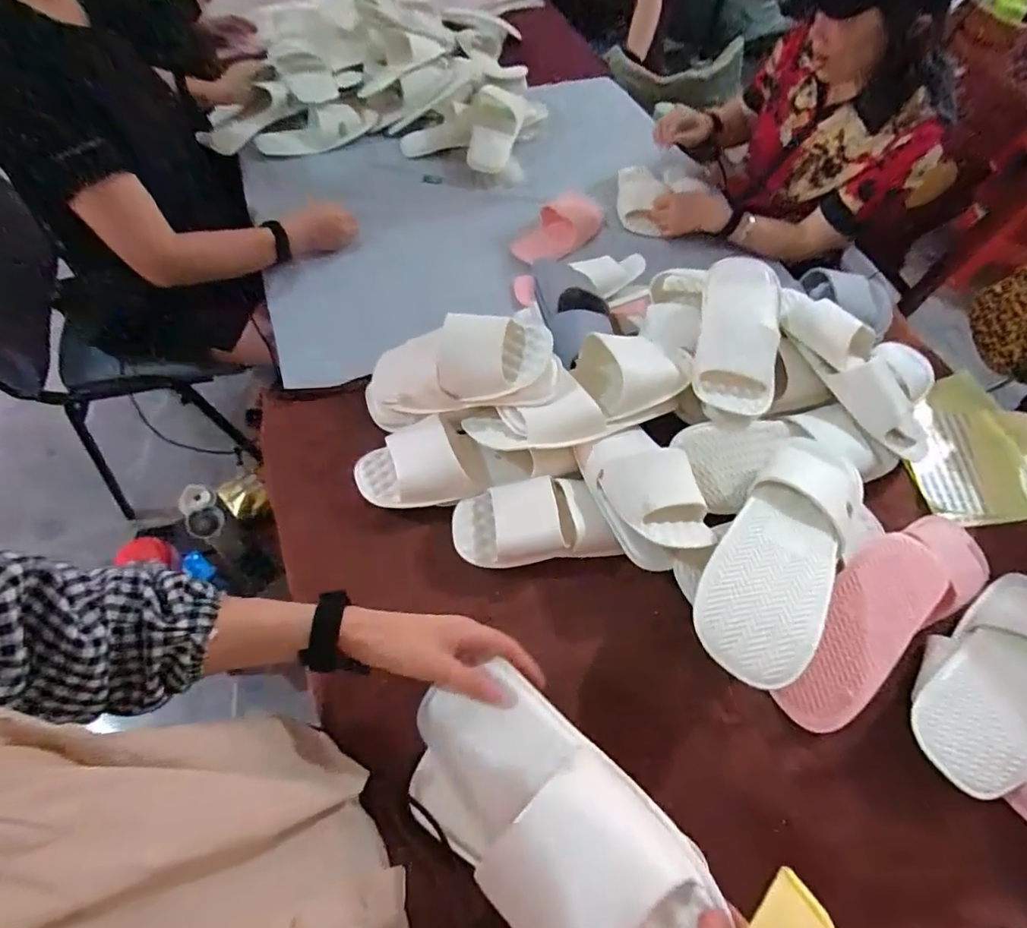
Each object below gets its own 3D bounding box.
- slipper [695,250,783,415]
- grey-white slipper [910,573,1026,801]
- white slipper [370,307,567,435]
[{"bbox_3d":[0.296,-0.177,0.732,0.099,0.067,0.238,13,58,4],"label":"slipper"},{"bbox_3d":[0.522,0.214,0.588,0.291,0.044,0.124,-35,66,-22],"label":"grey-white slipper"},{"bbox_3d":[-0.072,-0.113,0.691,0.246,0.084,0.114,-8,82,4],"label":"white slipper"}]

